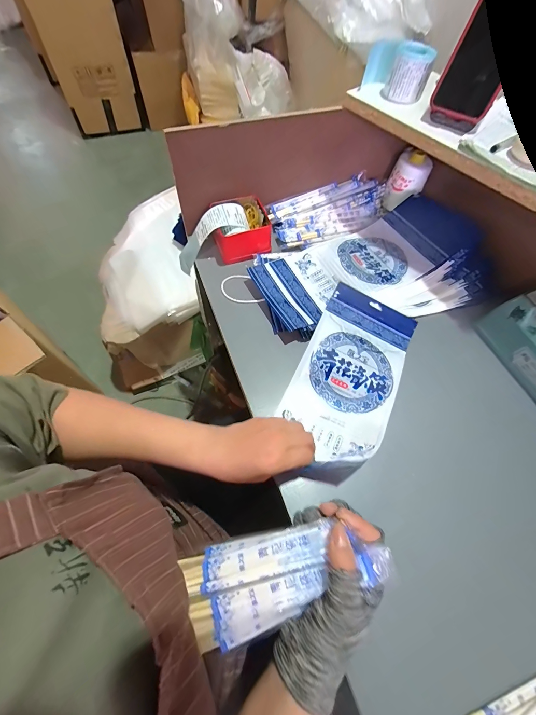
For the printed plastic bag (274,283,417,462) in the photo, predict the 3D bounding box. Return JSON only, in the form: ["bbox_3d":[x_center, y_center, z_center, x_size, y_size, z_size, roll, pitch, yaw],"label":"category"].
[{"bbox_3d":[0.126,0.018,0.458,0.145,0.029,0.267,25,63,9],"label":"printed plastic bag"}]

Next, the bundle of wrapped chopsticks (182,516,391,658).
[{"bbox_3d":[0.012,0.198,0.271,0.185,0.022,0.077,-24,64,9],"label":"bundle of wrapped chopsticks"}]

